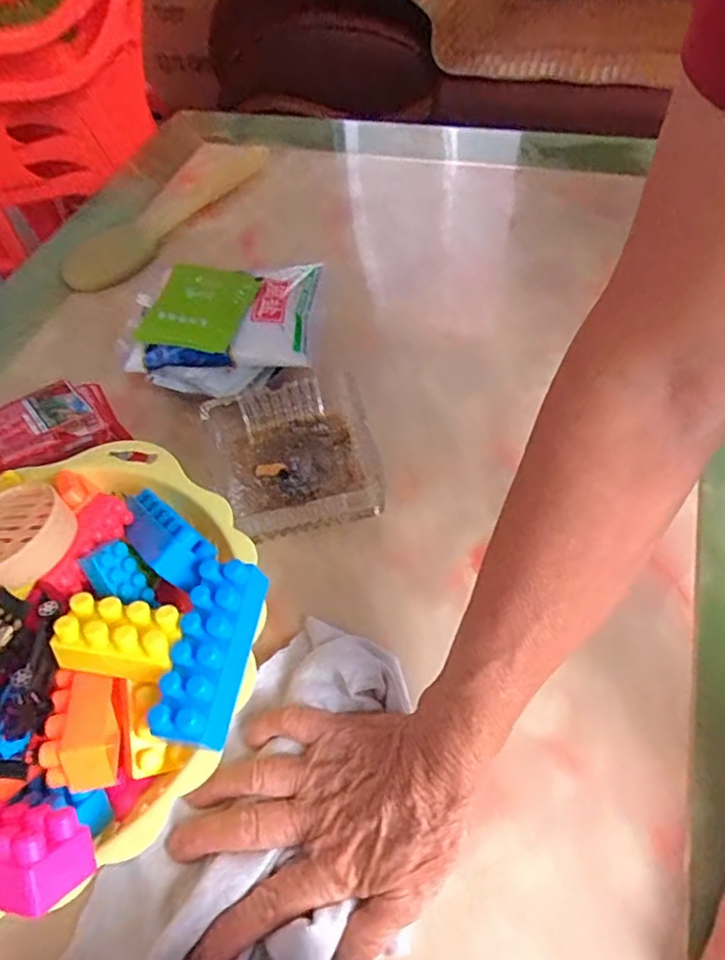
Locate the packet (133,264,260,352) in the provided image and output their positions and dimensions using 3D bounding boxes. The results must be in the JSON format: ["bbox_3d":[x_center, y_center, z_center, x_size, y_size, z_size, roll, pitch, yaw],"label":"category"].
[{"bbox_3d":[-0.127,-0.137,0.475,0.071,0.011,0.079,17,68,3],"label":"packet"}]

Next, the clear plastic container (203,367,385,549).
[{"bbox_3d":[-0.050,-0.022,0.450,0.111,0.034,0.131,-17,55,-7],"label":"clear plastic container"}]

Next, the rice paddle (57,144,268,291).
[{"bbox_3d":[-0.207,-0.296,0.667,0.064,0.020,0.279,30,63,25],"label":"rice paddle"}]

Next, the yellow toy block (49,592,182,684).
[{"bbox_3d":[-0.120,0.079,0.303,0.056,0.029,0.033,4,55,10],"label":"yellow toy block"}]

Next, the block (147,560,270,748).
[{"bbox_3d":[-0.074,0.082,0.299,0.032,0.022,0.086,5,55,11],"label":"block"}]

